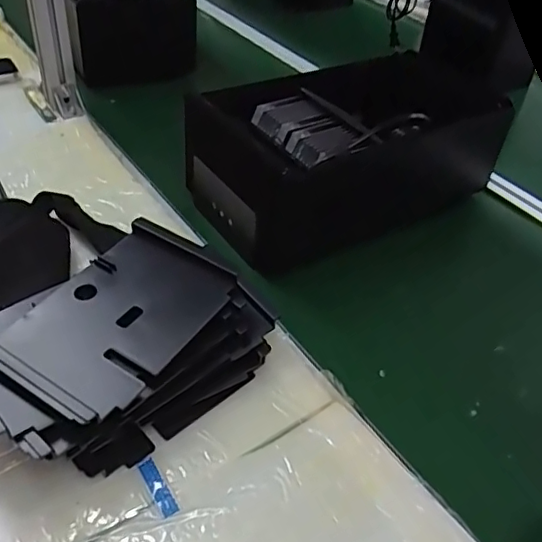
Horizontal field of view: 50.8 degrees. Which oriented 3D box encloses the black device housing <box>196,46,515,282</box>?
[{"bbox_3d":[0.086,-0.145,0.691,0.343,0.142,0.179,-22,48,-25],"label":"black device housing"}]

